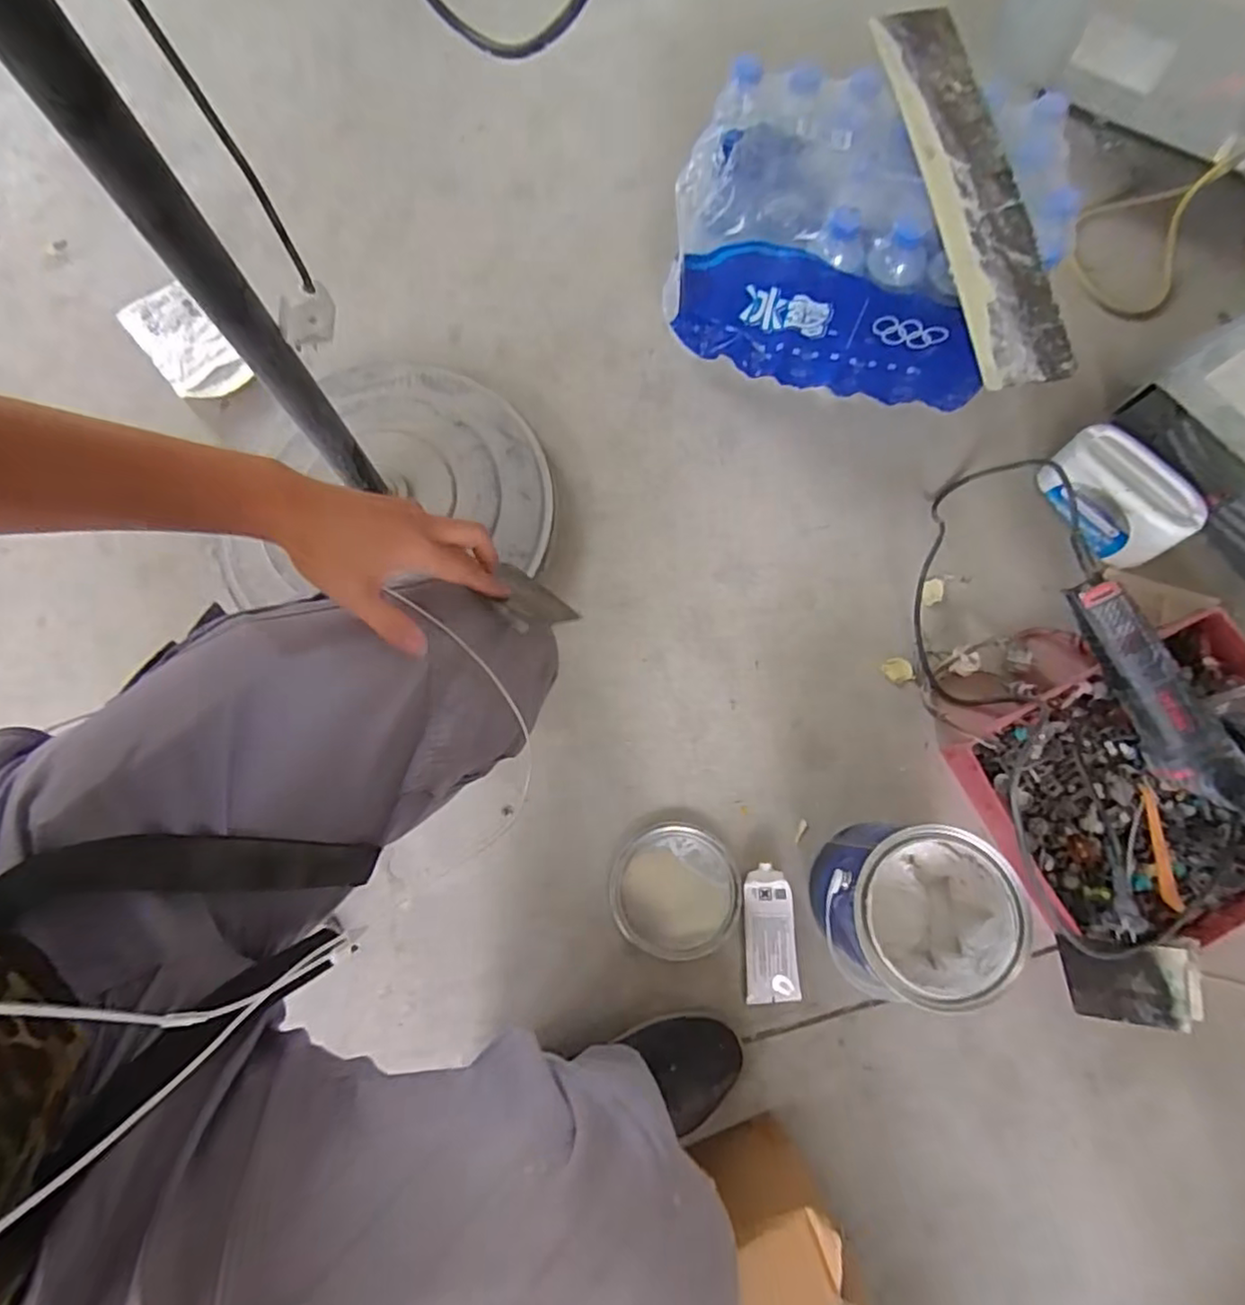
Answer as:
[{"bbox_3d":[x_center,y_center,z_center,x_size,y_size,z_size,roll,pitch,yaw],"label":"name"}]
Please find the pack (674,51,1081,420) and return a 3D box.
[{"bbox_3d":[0.262,-0.471,0.761,0.402,0.240,0.245,8,79,7],"label":"pack"}]

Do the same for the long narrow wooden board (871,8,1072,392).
[{"bbox_3d":[0.343,-0.465,0.644,0.084,0.023,0.456,-10,78,3],"label":"long narrow wooden board"}]

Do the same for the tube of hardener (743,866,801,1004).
[{"bbox_3d":[0.157,0.298,0.684,0.055,0.025,0.136,-1,77,1],"label":"tube of hardener"}]

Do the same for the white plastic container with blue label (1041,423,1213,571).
[{"bbox_3d":[0.581,-0.184,0.765,0.097,0.076,0.163,-39,77,-3],"label":"white plastic container with blue label"}]

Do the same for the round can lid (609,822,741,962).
[{"bbox_3d":[0.057,0.258,0.703,0.135,0.015,0.135,0,77,1],"label":"round can lid"}]

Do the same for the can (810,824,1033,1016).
[{"bbox_3d":[0.274,0.244,0.624,0.150,0.156,0.145,-1,78,5],"label":"can"}]

